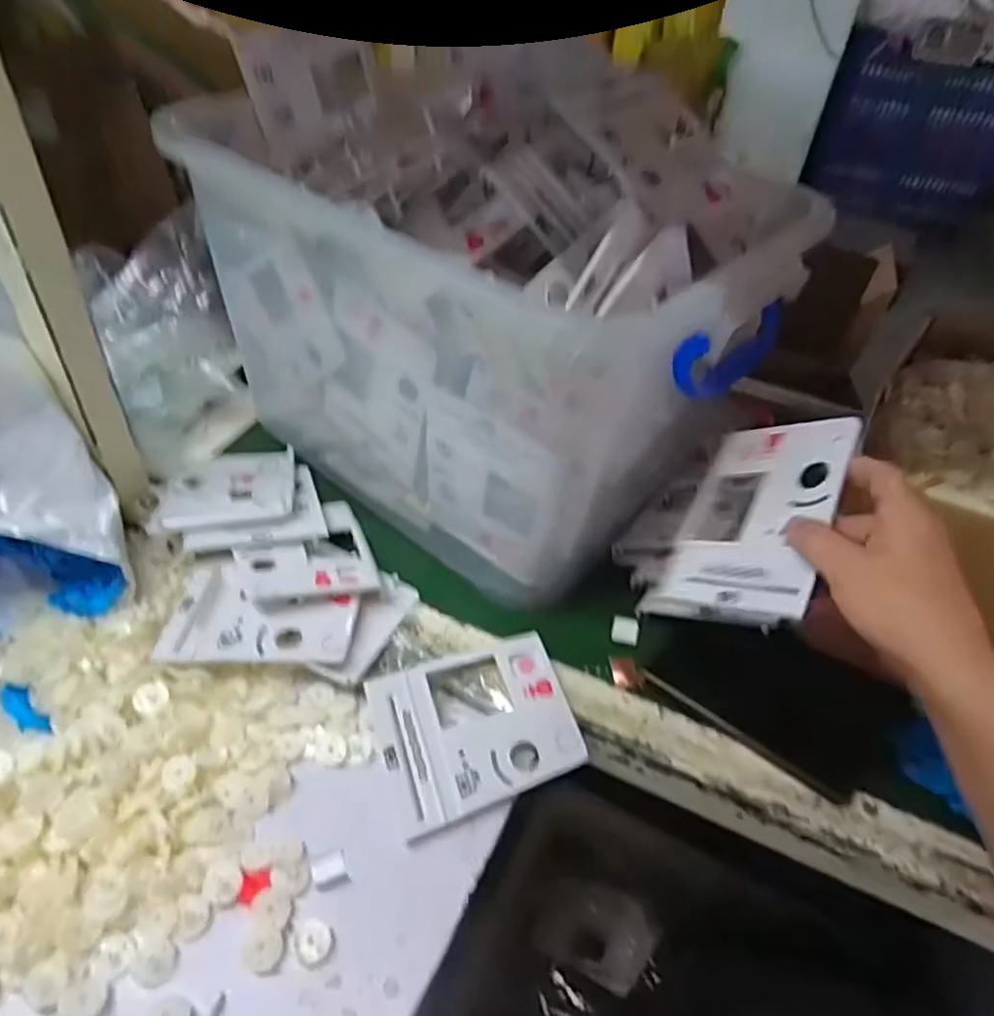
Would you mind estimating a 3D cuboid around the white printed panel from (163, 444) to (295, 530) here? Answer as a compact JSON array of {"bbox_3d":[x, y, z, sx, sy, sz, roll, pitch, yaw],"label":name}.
[{"bbox_3d":[-0.253,-0.021,0.645,0.111,0.007,0.140,-8,30,-12],"label":"white printed panel"}]

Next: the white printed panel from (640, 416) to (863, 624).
[{"bbox_3d":[0.171,0.008,0.451,0.010,0.118,0.150,36,69,-25],"label":"white printed panel"}]

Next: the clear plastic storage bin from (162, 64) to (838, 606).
[{"bbox_3d":[-0.013,-0.170,0.614,0.446,0.307,0.265,29,46,23],"label":"clear plastic storage bin"}]

